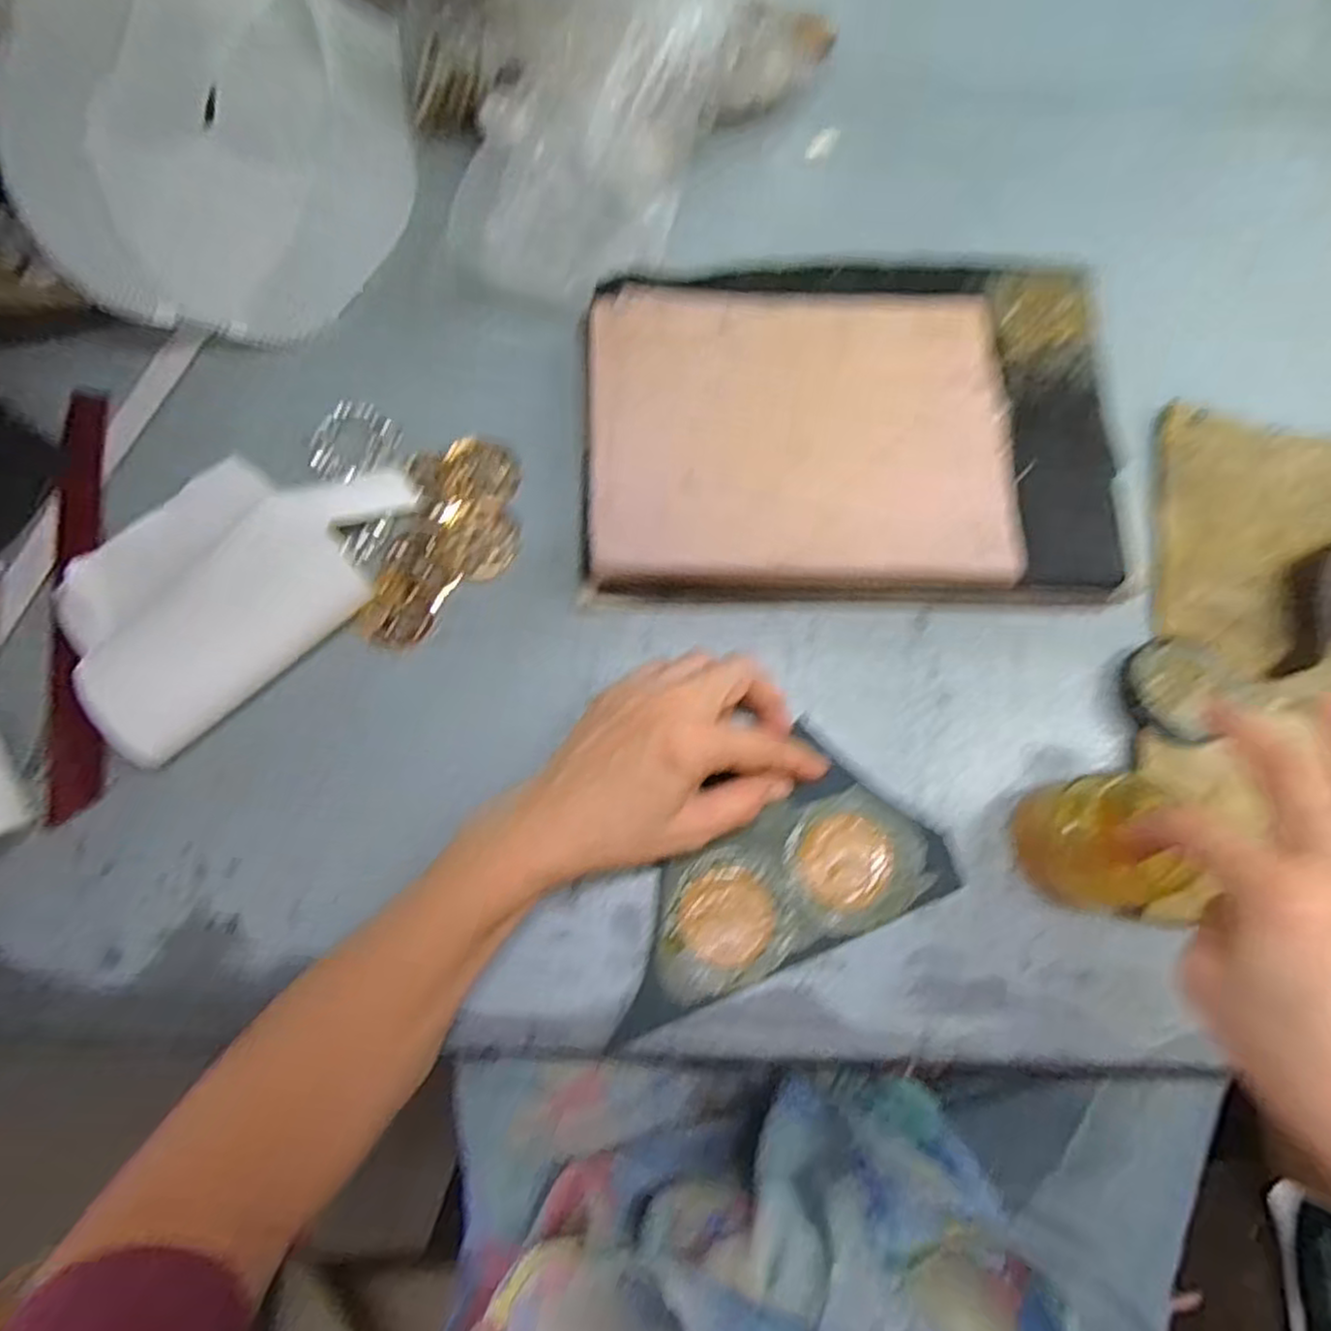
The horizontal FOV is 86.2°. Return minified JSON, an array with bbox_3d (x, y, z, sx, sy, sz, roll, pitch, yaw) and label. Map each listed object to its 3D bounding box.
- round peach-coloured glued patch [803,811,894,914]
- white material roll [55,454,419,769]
[{"bbox_3d":[0.092,0.100,0.363,0.044,0.004,0.046,0,75,0],"label":"round peach-coloured glued patch"},{"bbox_3d":[-0.241,-0.057,0.391,0.191,0.028,0.131,-42,79,-11],"label":"white material roll"}]

